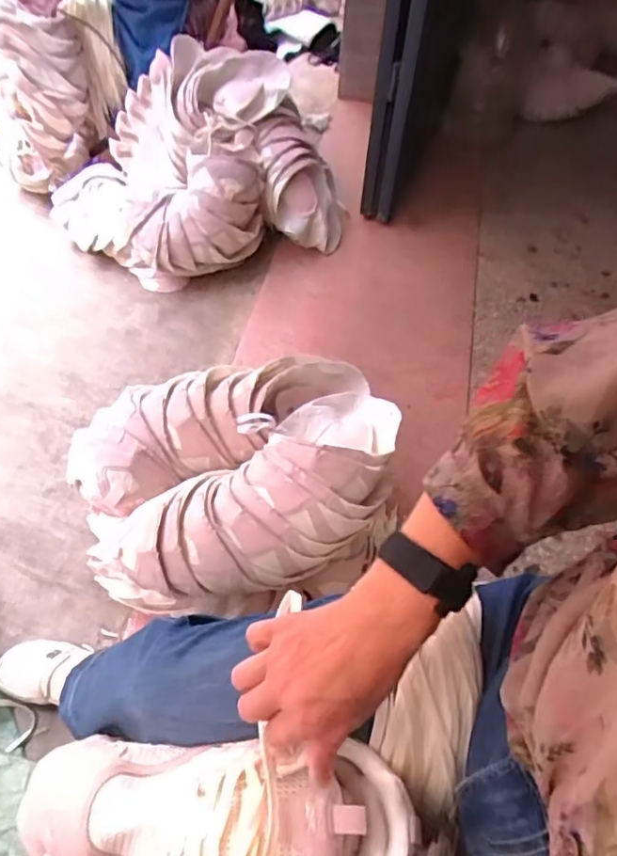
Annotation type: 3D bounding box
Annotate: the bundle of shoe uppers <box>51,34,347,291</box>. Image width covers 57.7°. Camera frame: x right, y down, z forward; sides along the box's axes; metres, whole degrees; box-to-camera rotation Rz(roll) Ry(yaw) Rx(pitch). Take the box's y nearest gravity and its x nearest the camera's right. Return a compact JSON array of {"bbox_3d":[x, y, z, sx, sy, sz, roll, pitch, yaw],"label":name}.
[{"bbox_3d":[-0.264,-0.623,1.374,0.672,0.359,0.409,-22,59,-17],"label":"bundle of shoe uppers"}]

